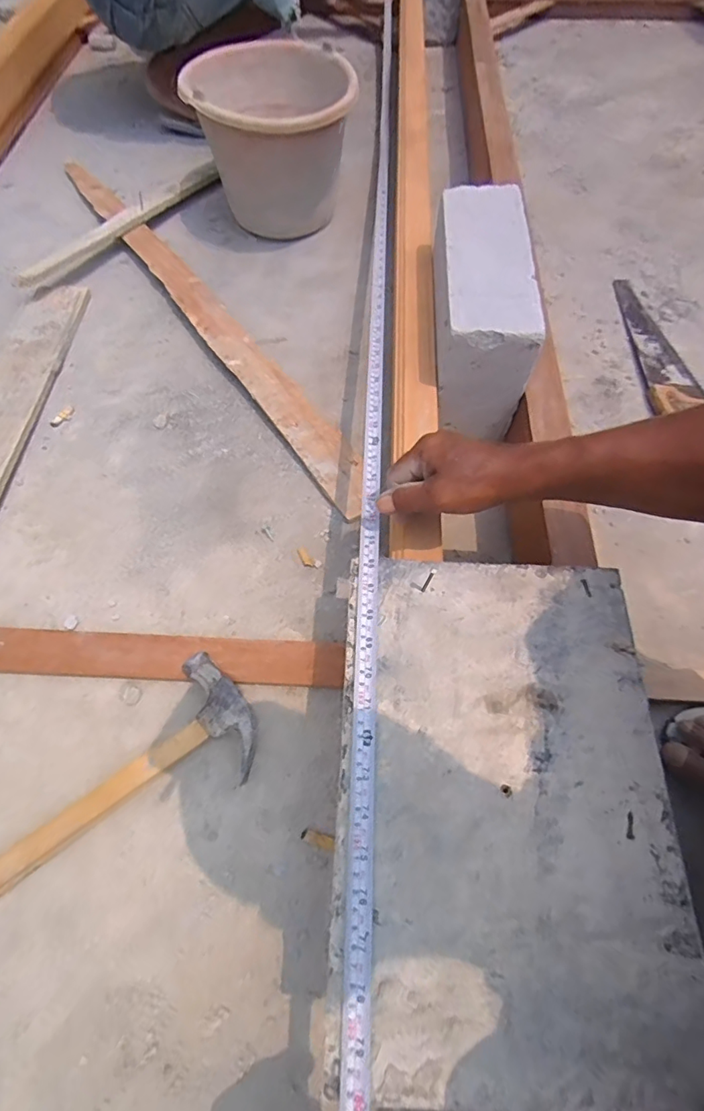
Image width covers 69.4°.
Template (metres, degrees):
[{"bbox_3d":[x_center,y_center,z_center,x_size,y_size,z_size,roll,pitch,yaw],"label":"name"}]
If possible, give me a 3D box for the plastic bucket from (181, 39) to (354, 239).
[{"bbox_3d":[-0.117,-0.702,0.877,0.228,0.198,0.228,4,62,2],"label":"plastic bucket"}]

